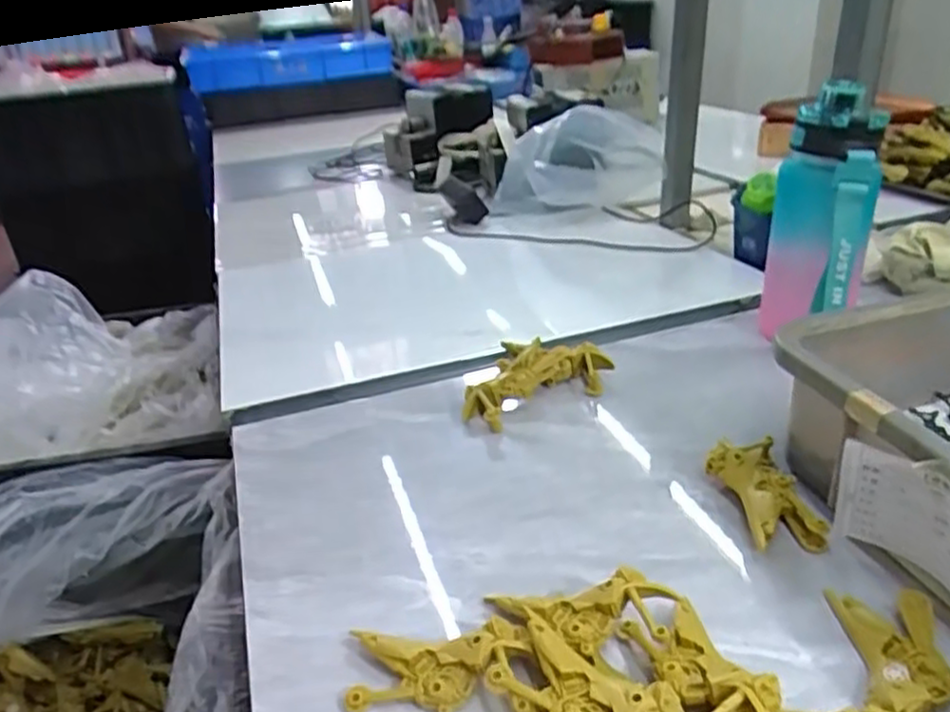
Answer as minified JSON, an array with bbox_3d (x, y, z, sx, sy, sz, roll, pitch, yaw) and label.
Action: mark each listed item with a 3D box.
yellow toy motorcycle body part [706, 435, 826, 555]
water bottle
[{"bbox_3d":[0.186,0.088,0.469,0.049,0.028,0.090,-6,28,-2],"label":"yellow toy motorcycle body part"},{"bbox_3d":[0.307,-0.112,0.626,0.065,0.218,0.084,-13,29,-15],"label":"water bottle"}]

